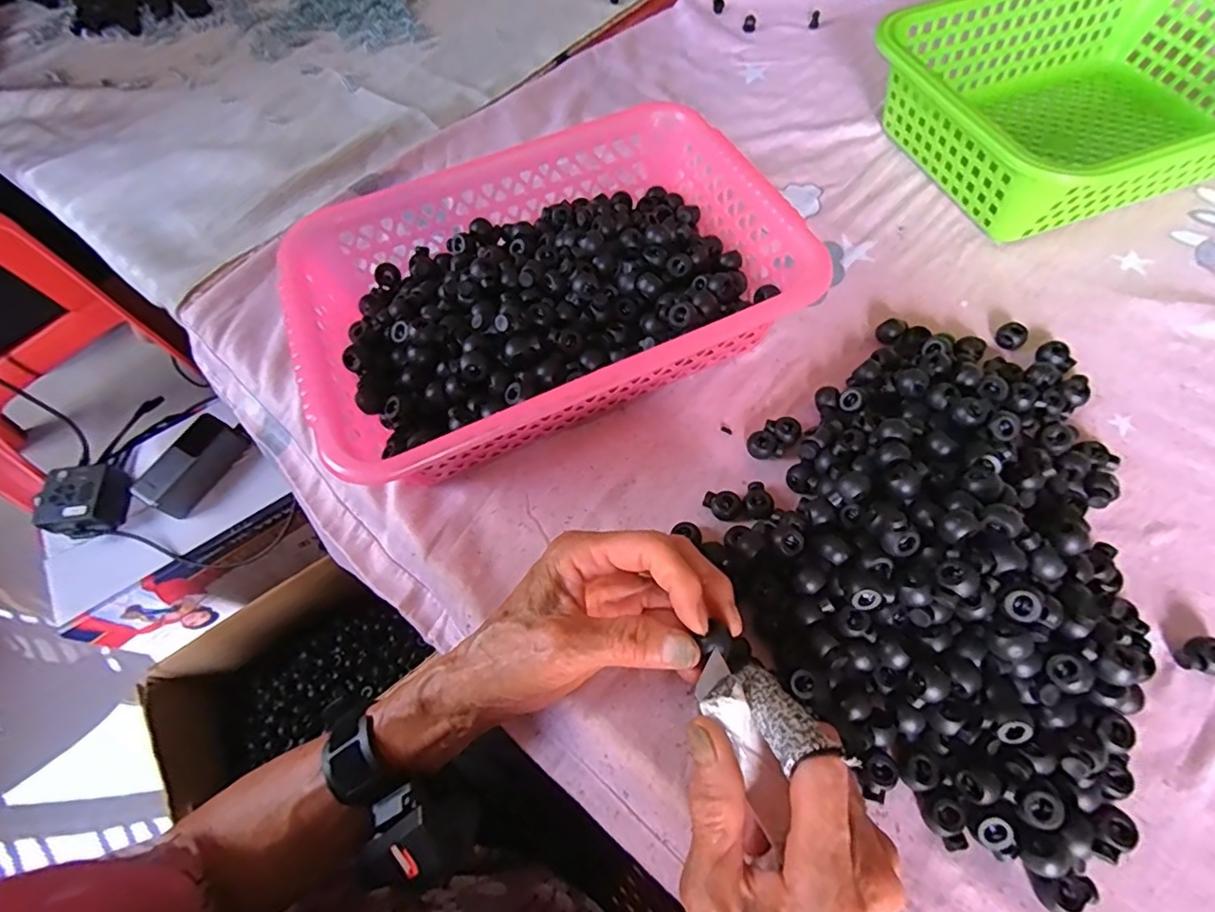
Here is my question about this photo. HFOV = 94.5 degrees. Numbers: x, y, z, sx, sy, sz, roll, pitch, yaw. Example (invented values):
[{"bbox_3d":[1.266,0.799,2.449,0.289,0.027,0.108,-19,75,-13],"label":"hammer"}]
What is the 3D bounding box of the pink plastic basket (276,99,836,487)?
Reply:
[{"bbox_3d":[-0.040,-0.109,0.375,0.297,0.069,0.207,-23,64,-8],"label":"pink plastic basket"}]

